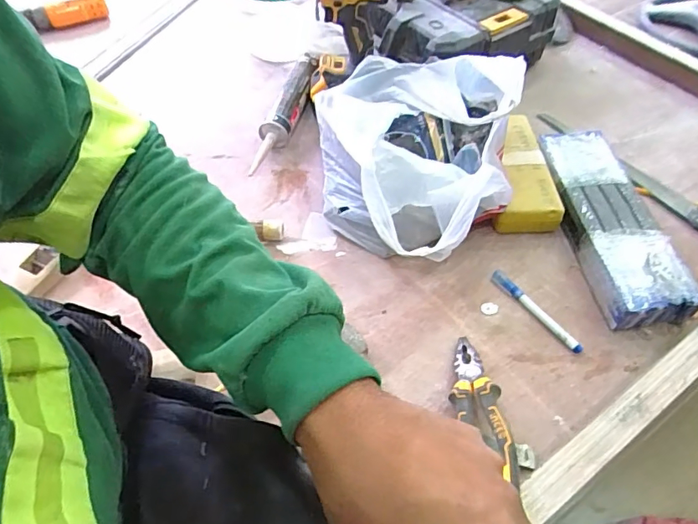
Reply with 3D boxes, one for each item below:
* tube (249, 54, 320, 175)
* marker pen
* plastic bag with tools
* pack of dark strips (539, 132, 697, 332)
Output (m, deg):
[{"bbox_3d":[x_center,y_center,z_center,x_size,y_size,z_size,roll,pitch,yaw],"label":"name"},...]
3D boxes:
[{"bbox_3d":[-0.105,-0.247,0.829,0.049,0.054,0.295,10,53,7],"label":"tube"},{"bbox_3d":[0.234,0.060,0.626,0.018,0.011,0.136,-33,60,-24],"label":"marker pen"},{"bbox_3d":[0.085,-0.147,0.681,0.259,0.161,0.322,6,53,4],"label":"plastic bag with tools"},{"bbox_3d":[0.354,-0.060,0.690,0.114,0.060,0.323,-1,52,-2],"label":"pack of dark strips"}]

